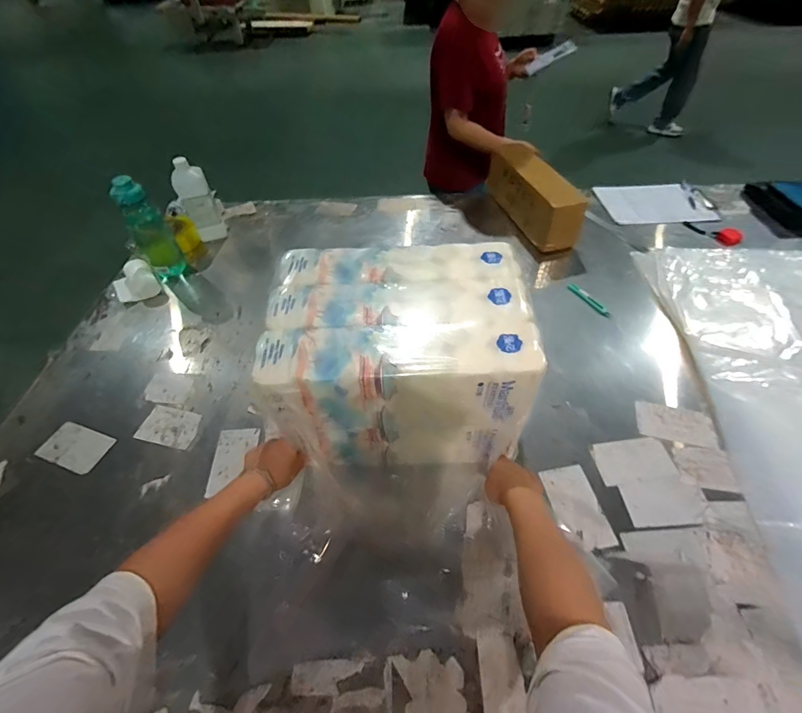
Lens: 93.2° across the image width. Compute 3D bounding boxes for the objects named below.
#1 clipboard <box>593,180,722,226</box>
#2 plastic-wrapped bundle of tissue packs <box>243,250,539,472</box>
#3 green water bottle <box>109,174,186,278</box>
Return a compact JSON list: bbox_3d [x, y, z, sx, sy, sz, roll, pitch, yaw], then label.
[{"bbox_3d":[0.791,-0.480,1.173,0.330,0.007,0.242,-4,51,0],"label":"clipboard"},{"bbox_3d":[-0.001,-0.016,0.620,0.365,0.189,0.280,-3,51,1],"label":"plastic-wrapped bundle of tissue packs"},{"bbox_3d":[-0.648,-0.319,0.981,0.094,0.259,0.070,-37,58,-24],"label":"green water bottle"}]

